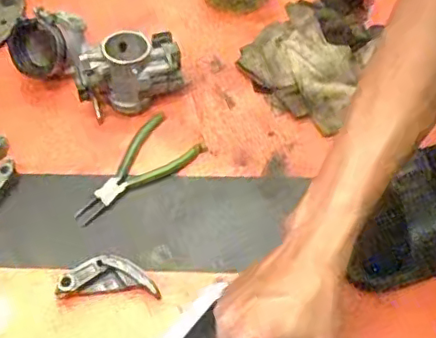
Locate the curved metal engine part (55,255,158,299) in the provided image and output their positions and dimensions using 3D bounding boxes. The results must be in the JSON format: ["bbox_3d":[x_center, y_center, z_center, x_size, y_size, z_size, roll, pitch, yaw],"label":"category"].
[{"bbox_3d":[-0.095,0.095,0.518,0.084,0.025,0.031,-3,63,2],"label":"curved metal engine part"}]

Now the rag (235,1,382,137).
[{"bbox_3d":[0.091,-0.118,0.596,0.139,0.060,0.113,35,70,19],"label":"rag"}]

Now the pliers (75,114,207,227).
[{"bbox_3d":[-0.084,-0.001,0.570,0.137,0.005,0.059,-37,67,-15],"label":"pliers"}]

